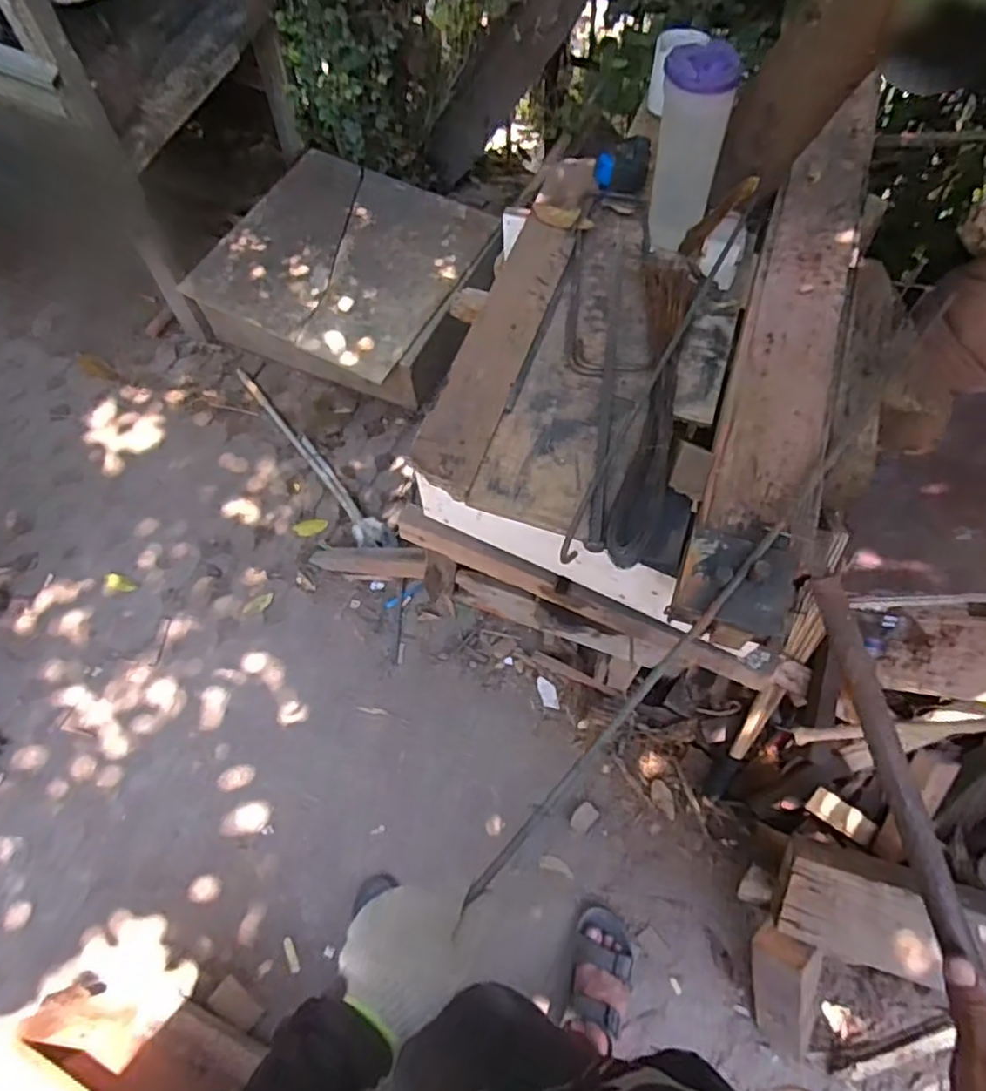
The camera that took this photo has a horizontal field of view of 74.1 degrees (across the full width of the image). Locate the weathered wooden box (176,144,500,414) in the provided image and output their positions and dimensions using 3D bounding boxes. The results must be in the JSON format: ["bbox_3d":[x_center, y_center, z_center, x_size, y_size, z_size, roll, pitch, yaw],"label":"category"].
[{"bbox_3d":[-0.373,-0.695,1.702,0.628,0.153,0.591,22,70,11],"label":"weathered wooden box"}]

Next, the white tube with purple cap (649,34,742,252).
[{"bbox_3d":[0.239,-0.484,0.812,0.082,0.219,0.073,1,66,2],"label":"white tube with purple cap"}]

